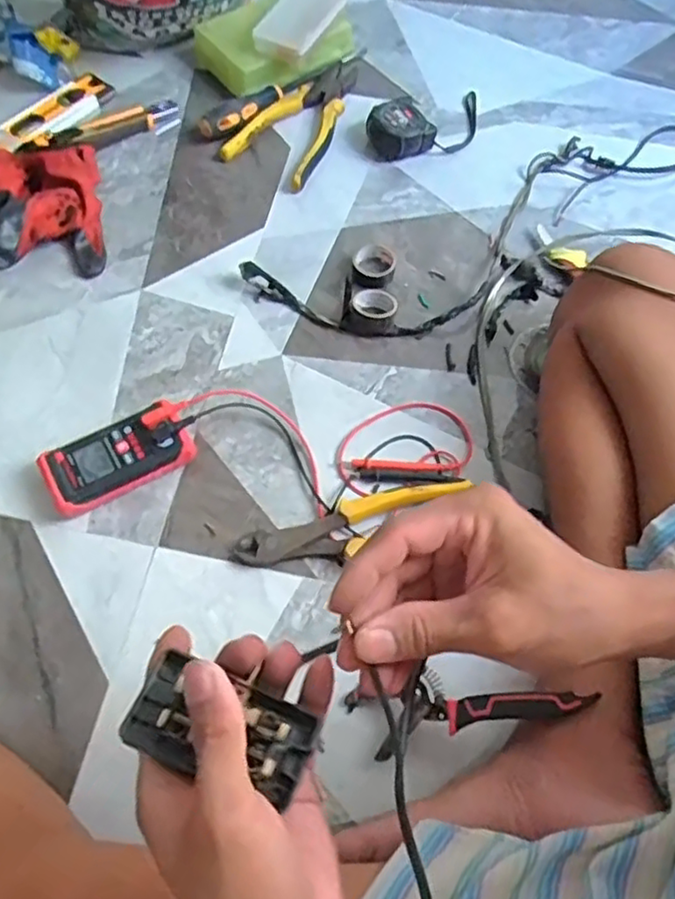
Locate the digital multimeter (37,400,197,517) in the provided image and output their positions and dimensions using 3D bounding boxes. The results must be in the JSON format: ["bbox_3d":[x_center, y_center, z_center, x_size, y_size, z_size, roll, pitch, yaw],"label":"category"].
[{"bbox_3d":[-0.184,0.008,0.570,0.119,0.034,0.056,-27,68,-14],"label":"digital multimeter"}]

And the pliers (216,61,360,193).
[{"bbox_3d":[-0.042,-0.391,0.776,0.101,0.023,0.209,24,66,10],"label":"pliers"}]

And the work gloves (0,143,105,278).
[{"bbox_3d":[-0.309,-0.240,0.670,0.149,0.063,0.142,1,64,-1],"label":"work gloves"}]

